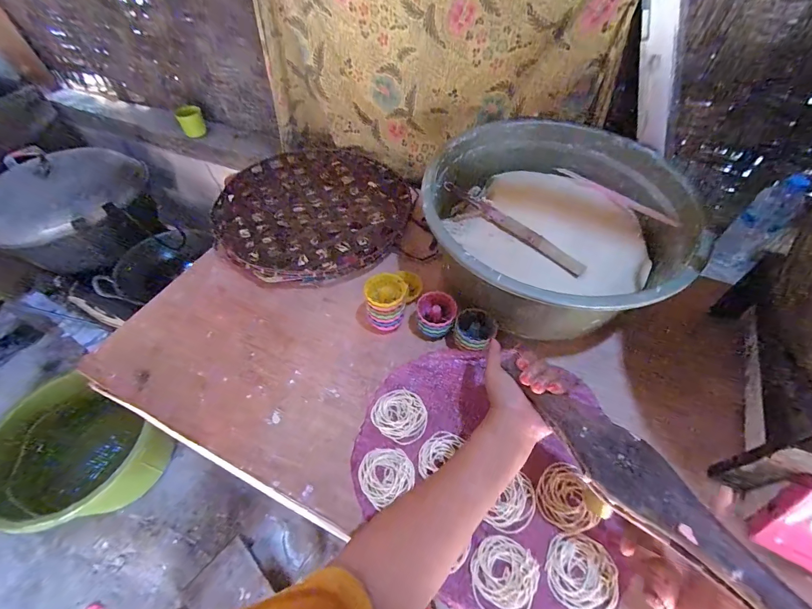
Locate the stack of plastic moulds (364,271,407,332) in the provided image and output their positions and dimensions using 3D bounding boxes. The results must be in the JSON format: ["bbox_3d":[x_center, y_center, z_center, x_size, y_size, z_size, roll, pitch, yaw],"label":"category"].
[{"bbox_3d":[-0.031,0.001,0.572,0.063,0.088,0.066,1,54,1],"label":"stack of plastic moulds"}]

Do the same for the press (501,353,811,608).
[{"bbox_3d":[0.208,0.157,0.341,0.058,0.029,0.301,-29,42,-15],"label":"press"}]

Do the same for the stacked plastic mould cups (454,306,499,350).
[{"bbox_3d":[0.108,0.043,0.562,0.061,0.044,0.062,-1,53,1],"label":"stacked plastic mould cups"}]

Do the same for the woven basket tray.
[{"bbox_3d":[-0.187,-0.203,0.738,0.390,0.041,0.390,-16,58,-8],"label":"woven basket tray"}]

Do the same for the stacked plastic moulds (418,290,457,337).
[{"bbox_3d":[0.048,0.019,0.574,0.060,0.054,0.060,-1,53,1],"label":"stacked plastic moulds"}]

